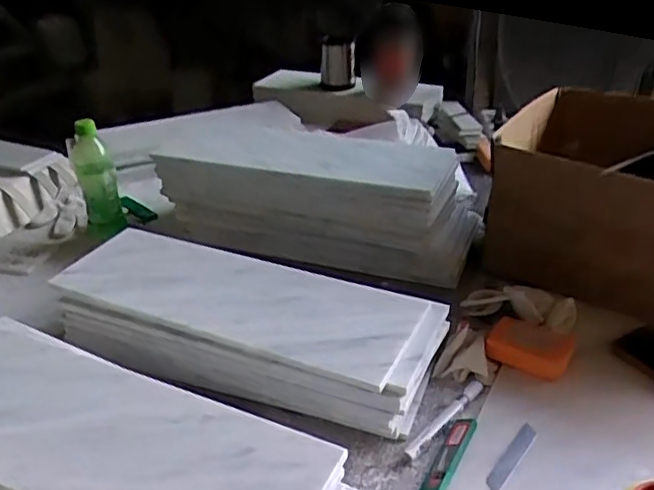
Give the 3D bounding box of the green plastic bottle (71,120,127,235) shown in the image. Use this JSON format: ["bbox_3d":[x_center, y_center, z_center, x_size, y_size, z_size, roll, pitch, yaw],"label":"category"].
[{"bbox_3d":[-0.386,-0.111,1.067,0.063,0.183,0.066,-14,34,-17],"label":"green plastic bottle"}]

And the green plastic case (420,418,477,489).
[{"bbox_3d":[0.129,0.219,0.664,0.025,0.010,0.112,15,37,26],"label":"green plastic case"}]

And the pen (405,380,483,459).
[{"bbox_3d":[0.134,0.192,0.714,0.017,0.009,0.135,24,42,36],"label":"pen"}]

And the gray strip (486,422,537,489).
[{"bbox_3d":[0.188,0.216,0.648,0.019,0.004,0.098,15,31,35],"label":"gray strip"}]

